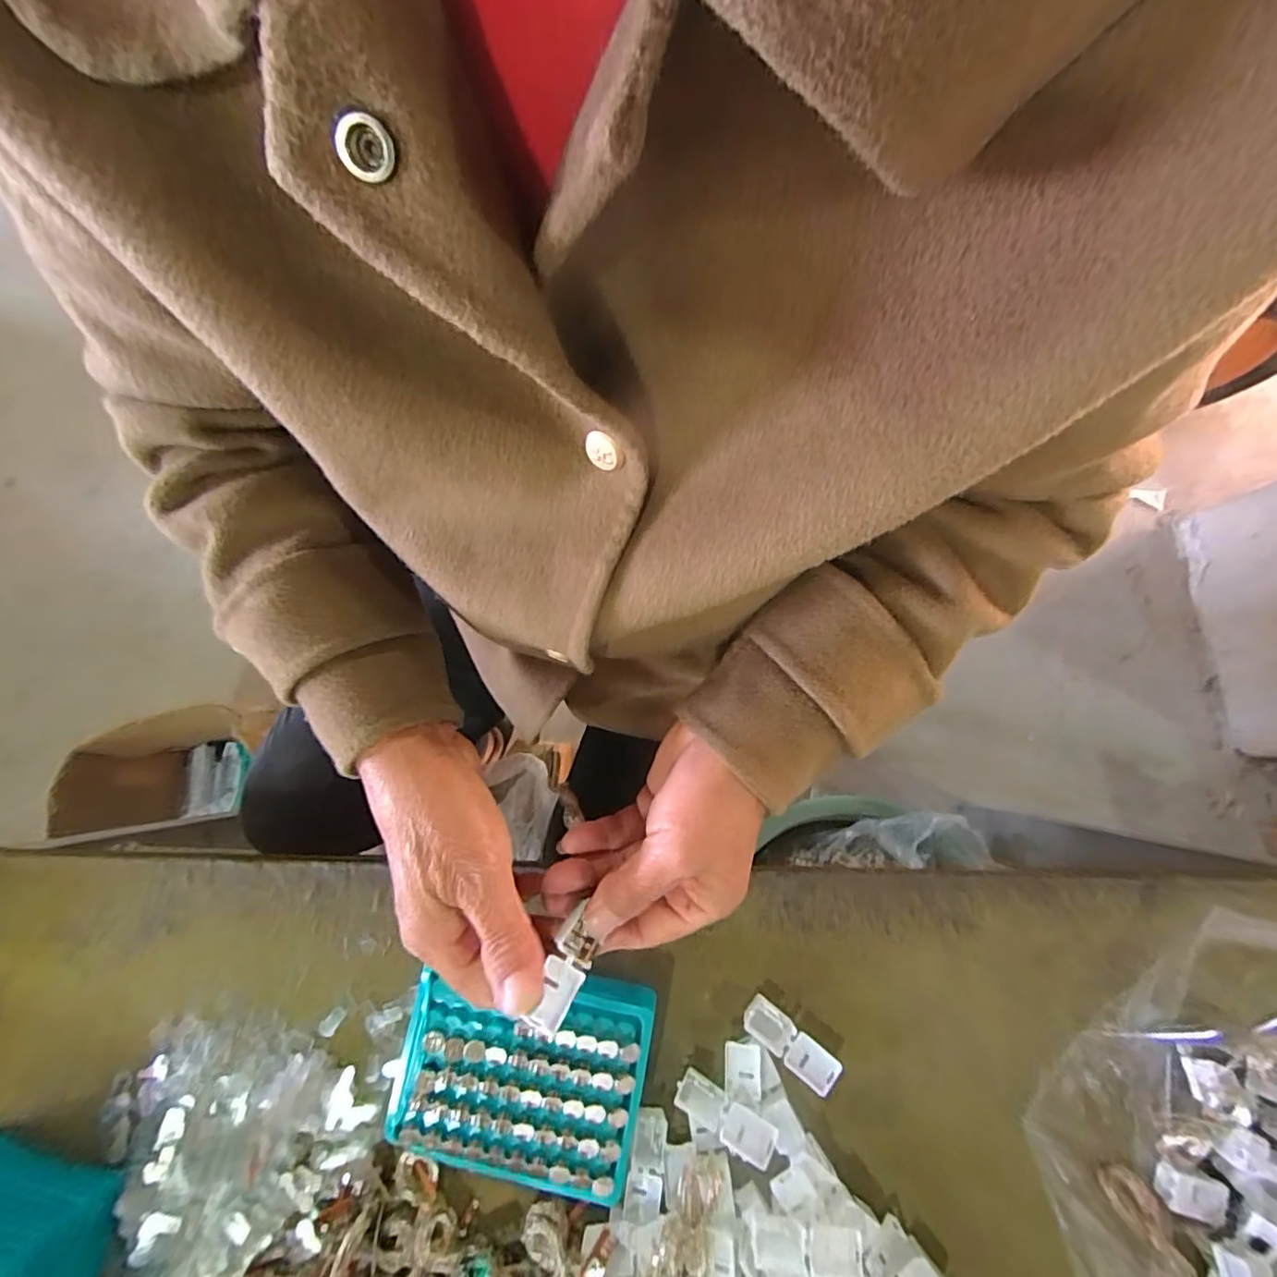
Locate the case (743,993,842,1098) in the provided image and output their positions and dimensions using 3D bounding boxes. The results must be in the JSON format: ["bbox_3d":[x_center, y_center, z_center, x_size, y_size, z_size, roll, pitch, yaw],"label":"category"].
[{"bbox_3d":[0.085,0.228,0.315,0.055,0.011,0.020,36,80,9],"label":"case"}]

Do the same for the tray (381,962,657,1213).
[{"bbox_3d":[-0.063,0.233,0.309,0.127,0.027,0.096,10,77,4],"label":"tray"}]

